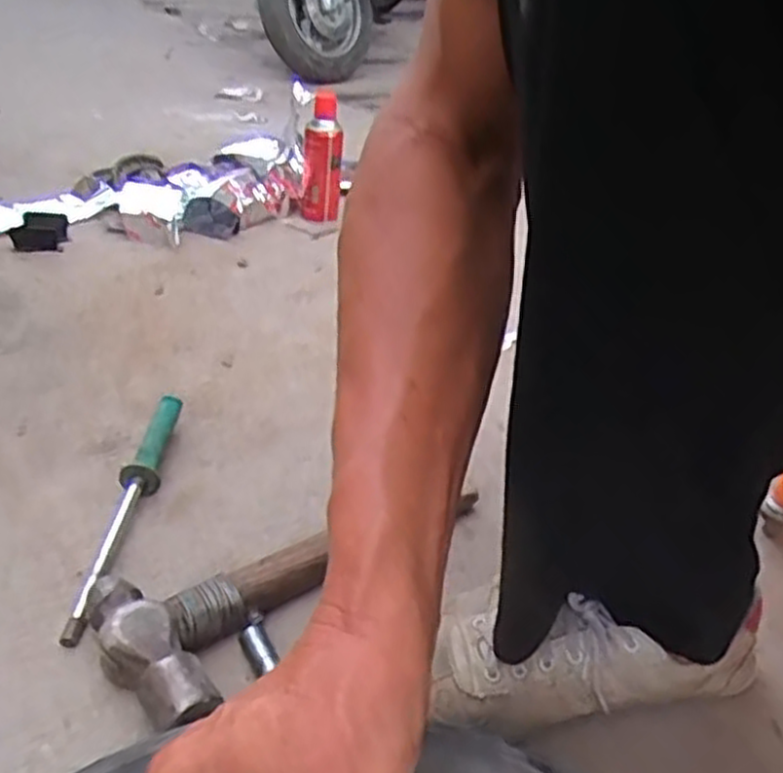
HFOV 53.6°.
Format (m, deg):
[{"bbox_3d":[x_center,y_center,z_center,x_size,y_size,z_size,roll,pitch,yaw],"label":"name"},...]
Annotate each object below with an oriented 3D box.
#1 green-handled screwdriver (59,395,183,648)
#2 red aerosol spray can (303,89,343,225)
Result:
[{"bbox_3d":[-0.203,0.089,0.597,0.026,0.039,0.251,7,30,-1],"label":"green-handled screwdriver"},{"bbox_3d":[-0.106,-0.350,1.200,0.056,0.190,0.059,5,31,-3],"label":"red aerosol spray can"}]

